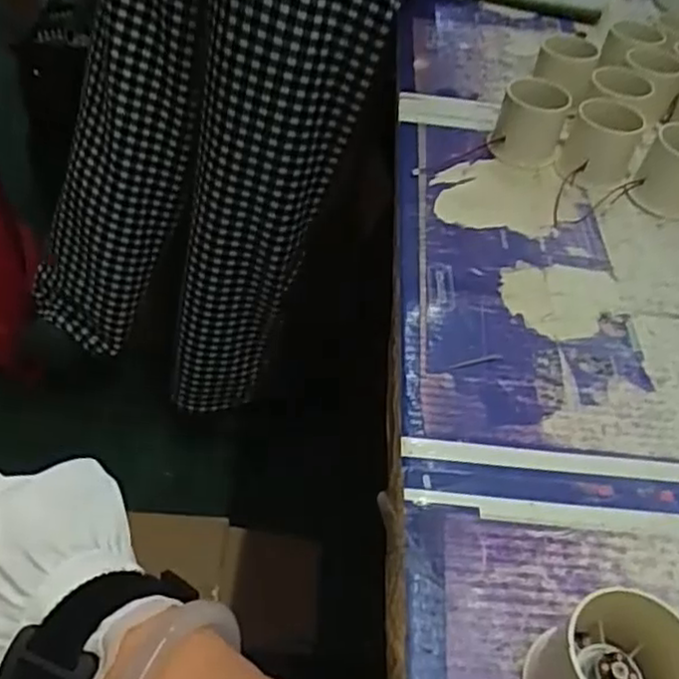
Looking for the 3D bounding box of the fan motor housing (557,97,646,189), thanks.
[{"bbox_3d":[0.199,-0.148,0.548,0.055,0.052,0.051,14,46,7],"label":"fan motor housing"}]

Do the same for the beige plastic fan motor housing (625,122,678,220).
[{"bbox_3d":[0.250,-0.125,0.533,0.051,0.056,0.046,26,49,18],"label":"beige plastic fan motor housing"}]

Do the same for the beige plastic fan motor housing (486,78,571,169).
[{"bbox_3d":[0.148,-0.171,0.564,0.046,0.056,0.039,29,50,20],"label":"beige plastic fan motor housing"}]

